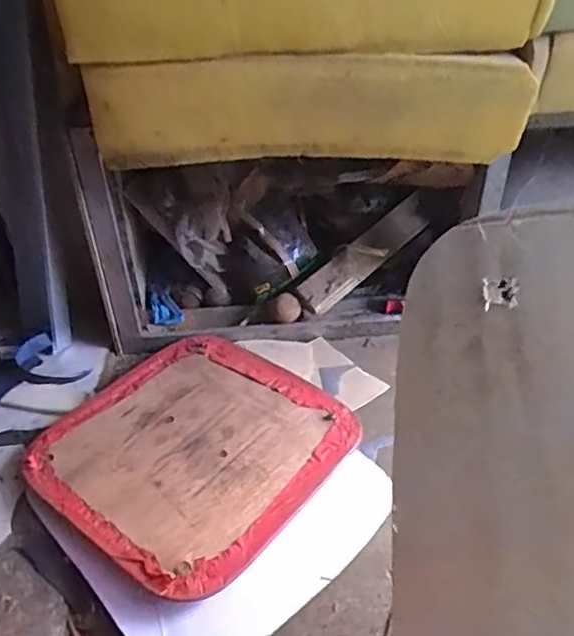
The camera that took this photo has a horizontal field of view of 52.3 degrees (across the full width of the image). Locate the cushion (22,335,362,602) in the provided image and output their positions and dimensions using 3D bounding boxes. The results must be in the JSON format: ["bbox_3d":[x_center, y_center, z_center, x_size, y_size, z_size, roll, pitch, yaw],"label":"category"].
[{"bbox_3d":[-0.122,0.165,0.791,0.344,0.033,0.362,25,45,29],"label":"cushion"}]

